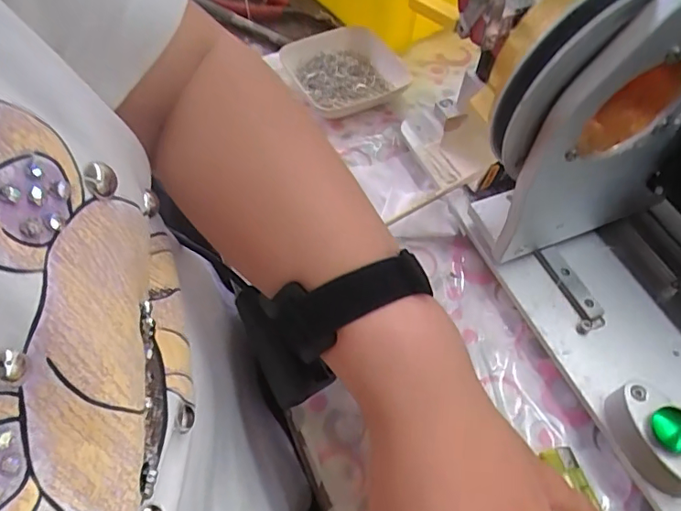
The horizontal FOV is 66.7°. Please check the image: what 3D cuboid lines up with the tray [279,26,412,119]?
[{"bbox_3d":[0.004,-0.174,0.479,0.100,0.024,0.099,-20,60,-15],"label":"tray"}]

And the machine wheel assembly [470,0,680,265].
[{"bbox_3d":[0.145,-0.074,0.297,0.142,0.193,0.055,-14,59,-12],"label":"machine wheel assembly"}]

